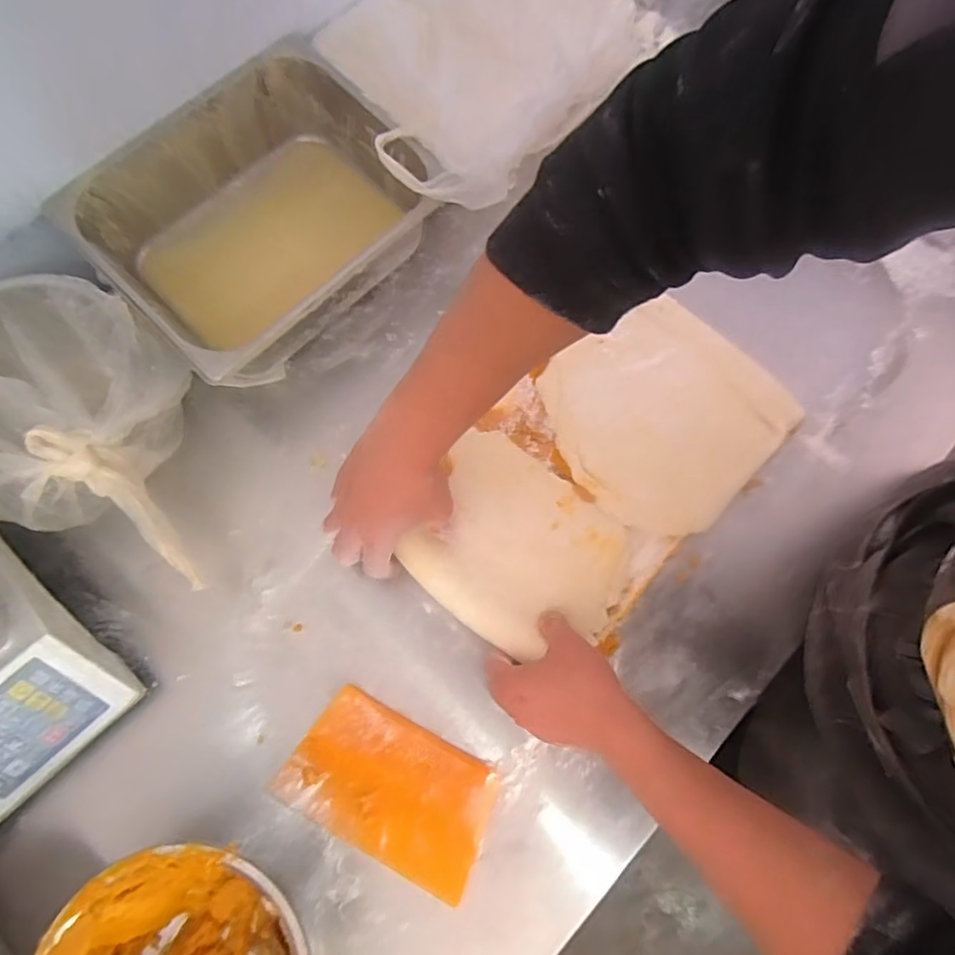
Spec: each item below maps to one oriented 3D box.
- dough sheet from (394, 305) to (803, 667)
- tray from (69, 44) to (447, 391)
[{"bbox_3d":[0.121,-0.006,0.603,0.232,0.031,0.399,44,78,5],"label":"dough sheet"},{"bbox_3d":[-0.218,-0.267,0.636,0.311,0.109,0.253,-44,79,-12],"label":"tray"}]

